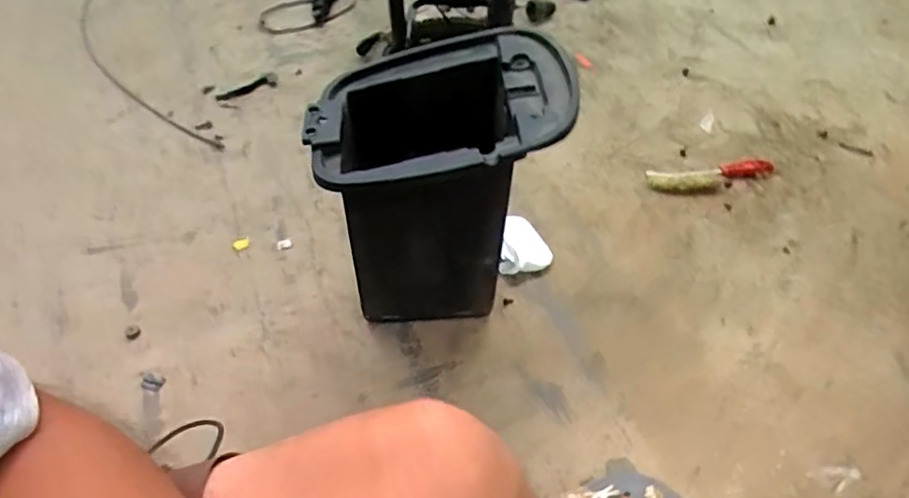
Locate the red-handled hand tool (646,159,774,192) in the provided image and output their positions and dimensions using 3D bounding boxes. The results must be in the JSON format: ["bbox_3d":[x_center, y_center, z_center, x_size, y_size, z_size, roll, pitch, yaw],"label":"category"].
[{"bbox_3d":[0.462,-0.130,1.091,0.241,0.017,0.054,-8,48,-6],"label":"red-handled hand tool"}]

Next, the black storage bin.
[{"bbox_3d":[-0.017,-0.068,0.802,0.287,0.353,0.229,-3,47,0],"label":"black storage bin"}]

